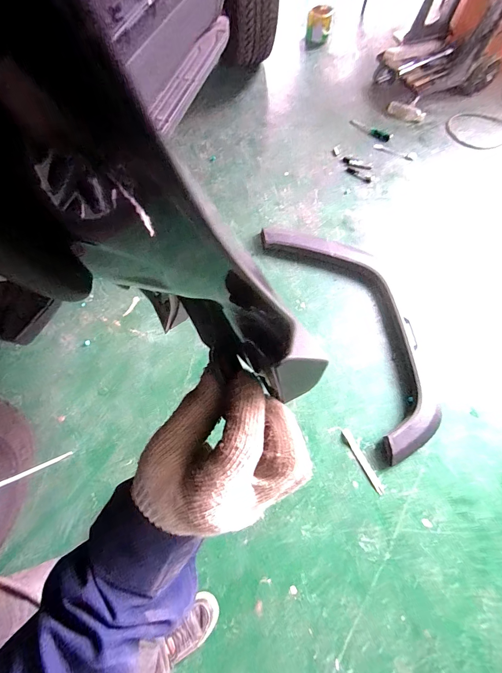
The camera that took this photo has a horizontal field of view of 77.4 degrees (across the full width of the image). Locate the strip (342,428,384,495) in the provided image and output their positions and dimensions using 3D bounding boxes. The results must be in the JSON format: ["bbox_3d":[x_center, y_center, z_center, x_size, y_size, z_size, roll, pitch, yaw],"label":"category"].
[{"bbox_3d":[0.394,0.437,1.103,0.028,0.012,0.232,-24,70,-10],"label":"strip"}]

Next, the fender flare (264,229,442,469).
[{"bbox_3d":[0.455,-0.096,1.288,0.424,0.074,1.076,-25,69,-7],"label":"fender flare"}]

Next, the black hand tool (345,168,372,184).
[{"bbox_3d":[0.556,-0.833,1.619,0.140,0.014,0.042,36,74,15],"label":"black hand tool"}]

